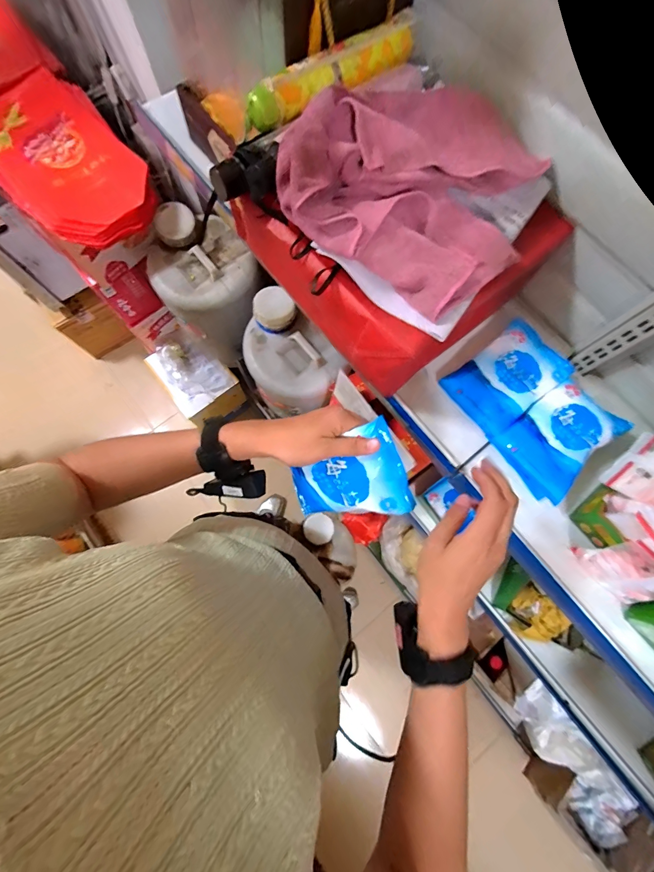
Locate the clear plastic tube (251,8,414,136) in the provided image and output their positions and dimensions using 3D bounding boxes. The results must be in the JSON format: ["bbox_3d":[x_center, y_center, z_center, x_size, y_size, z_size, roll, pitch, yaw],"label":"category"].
[{"bbox_3d":[0.013,-0.443,0.424,0.252,0.034,0.048,-40,80,-10],"label":"clear plastic tube"}]

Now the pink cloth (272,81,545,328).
[{"bbox_3d":[0.119,-0.295,0.407,0.259,0.059,0.292,41,79,-12],"label":"pink cloth"}]

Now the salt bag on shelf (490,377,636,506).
[{"bbox_3d":[0.332,0.001,0.506,0.158,0.031,0.112,-42,80,-10],"label":"salt bag on shelf"}]

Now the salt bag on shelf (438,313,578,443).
[{"bbox_3d":[0.272,-0.090,0.531,0.163,0.030,0.111,-37,80,-10],"label":"salt bag on shelf"}]

